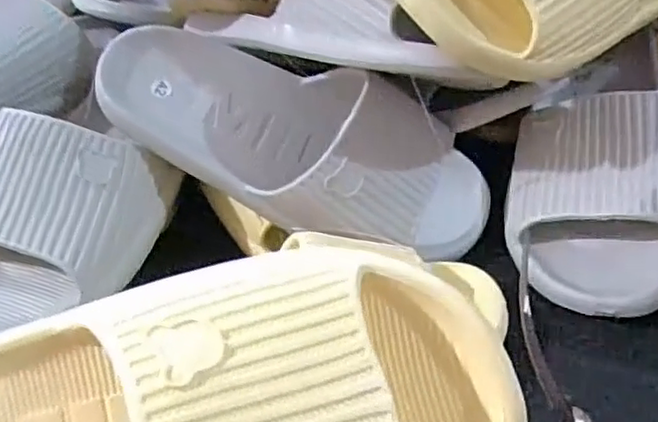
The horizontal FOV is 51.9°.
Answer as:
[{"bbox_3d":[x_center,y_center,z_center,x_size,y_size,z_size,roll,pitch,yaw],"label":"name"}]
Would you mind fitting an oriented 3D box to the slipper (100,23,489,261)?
[{"bbox_3d":[-0.018,-0.041,0.423,0.263,0.075,0.101,23,78,-5],"label":"slipper"}]

